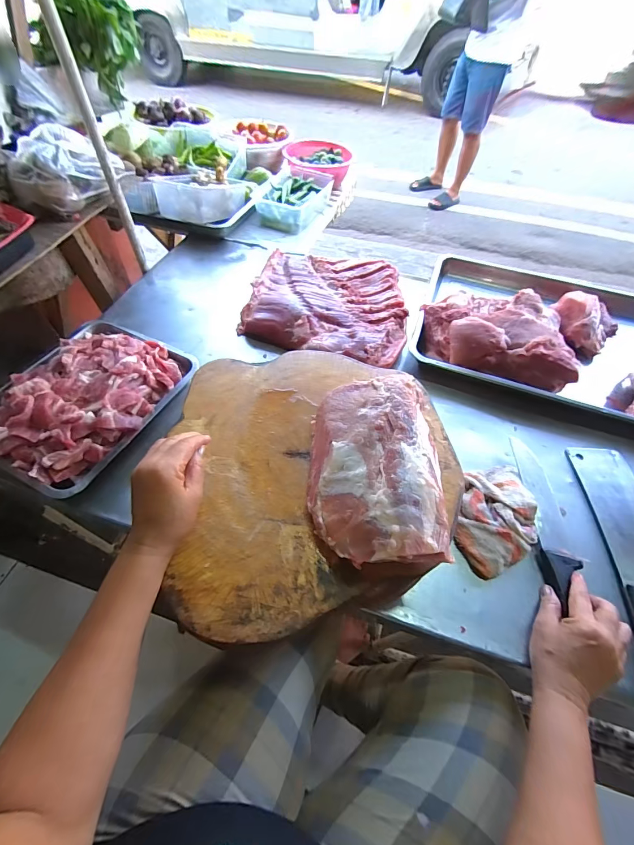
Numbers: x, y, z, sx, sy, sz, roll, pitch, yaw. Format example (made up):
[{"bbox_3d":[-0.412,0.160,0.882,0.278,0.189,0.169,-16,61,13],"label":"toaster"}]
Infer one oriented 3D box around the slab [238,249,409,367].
[{"bbox_3d":[0.027,-0.257,0.752,0.329,0.051,0.286,14,57,5],"label":"slab"}]

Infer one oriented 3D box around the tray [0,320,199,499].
[{"bbox_3d":[-0.381,-0.055,0.566,0.251,0.061,0.299,26,59,13],"label":"tray"}]

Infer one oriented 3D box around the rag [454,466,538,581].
[{"bbox_3d":[0.264,0.132,0.507,0.108,0.032,0.177,19,58,9],"label":"rag"}]

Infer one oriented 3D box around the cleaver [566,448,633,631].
[{"bbox_3d":[0.459,0.188,0.493,0.086,0.028,0.354,7,56,1],"label":"cleaver"}]

